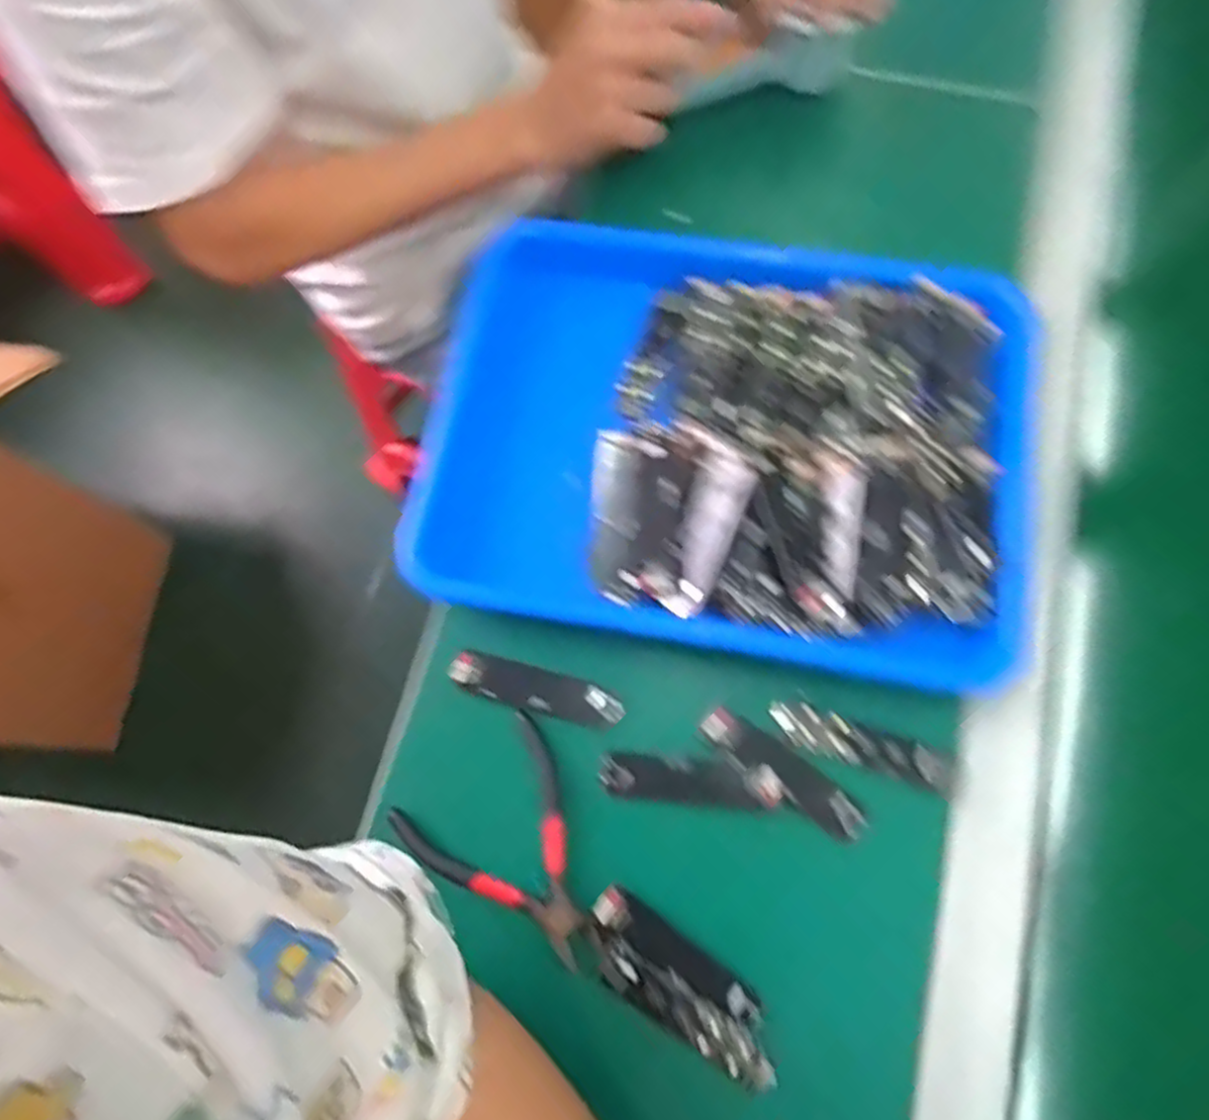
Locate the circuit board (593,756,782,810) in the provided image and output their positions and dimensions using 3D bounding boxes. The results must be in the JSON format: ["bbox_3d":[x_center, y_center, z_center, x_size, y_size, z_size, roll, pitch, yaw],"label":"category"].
[{"bbox_3d":[0.046,0.117,0.400,0.093,0.014,0.023,4,69,4],"label":"circuit board"}]

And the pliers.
[{"bbox_3d":[-0.043,0.153,0.395,0.085,0.013,0.115,-38,72,-12],"label":"pliers"}]

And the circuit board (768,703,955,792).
[{"bbox_3d":[0.137,0.098,0.401,0.095,0.014,0.021,17,70,9],"label":"circuit board"}]

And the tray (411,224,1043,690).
[{"bbox_3d":[0.072,-0.072,0.439,0.335,0.042,0.248,9,69,6],"label":"tray"}]

